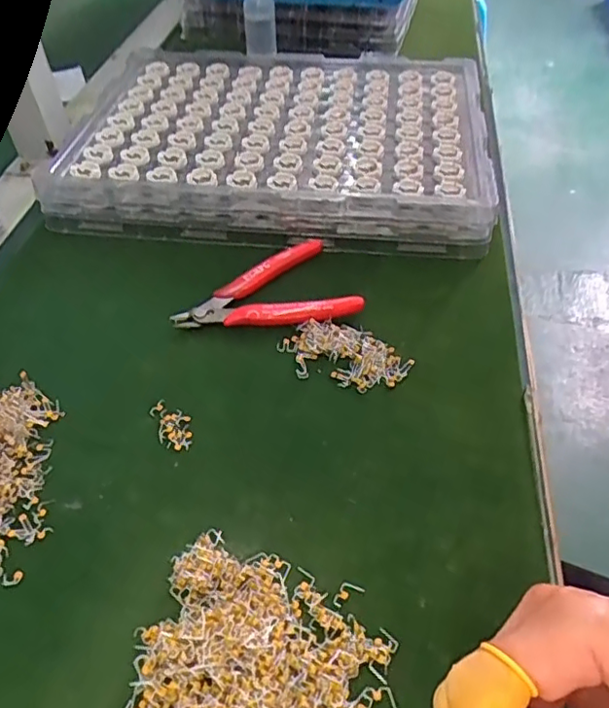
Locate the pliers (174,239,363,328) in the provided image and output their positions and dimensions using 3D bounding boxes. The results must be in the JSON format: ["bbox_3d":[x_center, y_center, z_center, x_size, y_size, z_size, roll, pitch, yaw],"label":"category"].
[{"bbox_3d":[-0.029,-0.049,0.421,0.123,0.015,0.087,-8,47,-4],"label":"pliers"}]

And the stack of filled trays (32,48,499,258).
[{"bbox_3d":[-0.020,-0.193,0.535,0.348,0.046,0.262,4,47,7],"label":"stack of filled trays"}]

